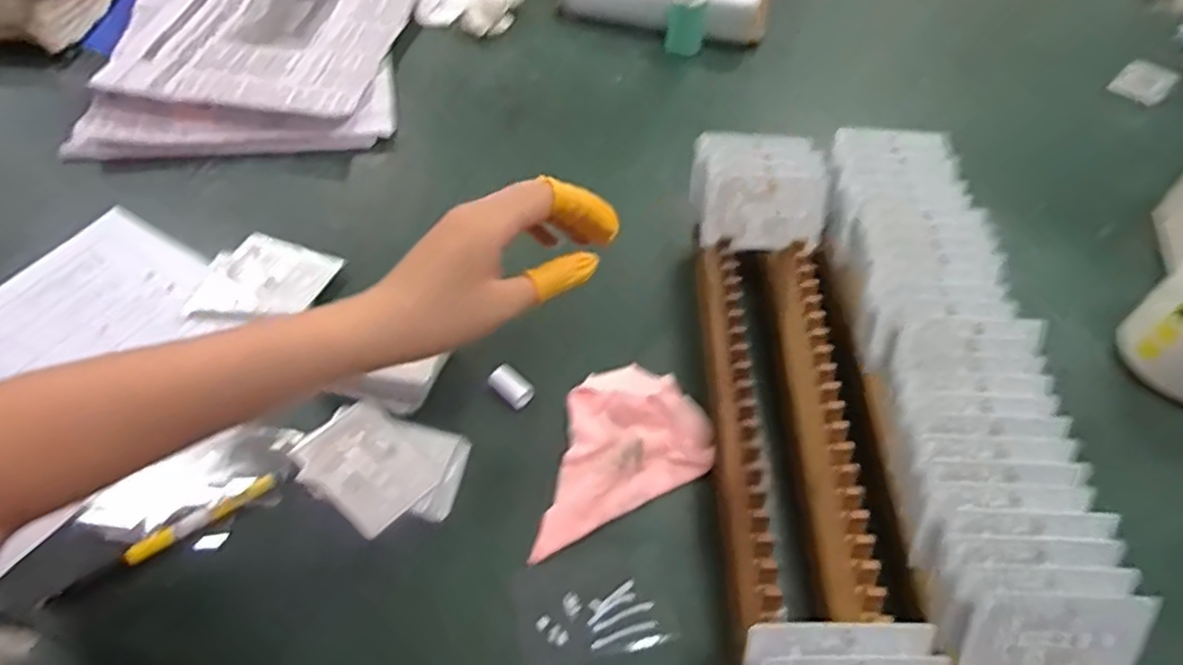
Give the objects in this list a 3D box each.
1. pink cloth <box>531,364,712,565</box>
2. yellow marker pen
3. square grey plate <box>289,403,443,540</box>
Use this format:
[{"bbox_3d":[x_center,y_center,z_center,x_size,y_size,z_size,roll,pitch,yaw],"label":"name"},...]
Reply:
[{"bbox_3d":[0.009,0.074,0.467,0.142,0.015,0.094,-24,56,-20],"label":"pink cloth"},{"bbox_3d":[-0.253,0.122,0.423,0.139,0.011,0.013,-27,57,-22],"label":"yellow marker pen"},{"bbox_3d":[-0.145,0.087,0.451,0.086,0.005,0.062,31,57,21],"label":"square grey plate"}]

